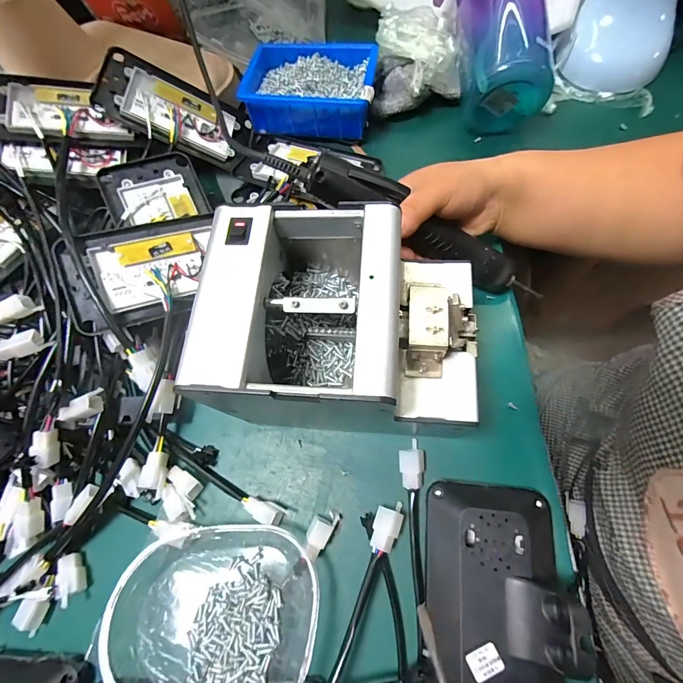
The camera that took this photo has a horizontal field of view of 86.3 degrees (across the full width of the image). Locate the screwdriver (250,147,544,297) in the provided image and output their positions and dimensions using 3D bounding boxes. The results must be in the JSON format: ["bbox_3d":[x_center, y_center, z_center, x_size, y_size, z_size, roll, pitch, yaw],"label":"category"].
[{"bbox_3d":[0.054,-0.101,0.311,0.269,0.040,0.039,25,75,-10],"label":"screwdriver"}]

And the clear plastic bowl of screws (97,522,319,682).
[{"bbox_3d":[-0.095,0.201,0.257,0.143,0.041,0.135,0,74,0],"label":"clear plastic bowl of screws"}]

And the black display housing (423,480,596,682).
[{"bbox_3d":[0.108,0.184,0.246,0.098,0.069,0.161,3,71,8],"label":"black display housing"}]

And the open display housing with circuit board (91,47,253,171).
[{"bbox_3d":[-0.182,-0.251,0.405,0.152,0.018,0.082,18,71,-23],"label":"open display housing with circuit board"}]

